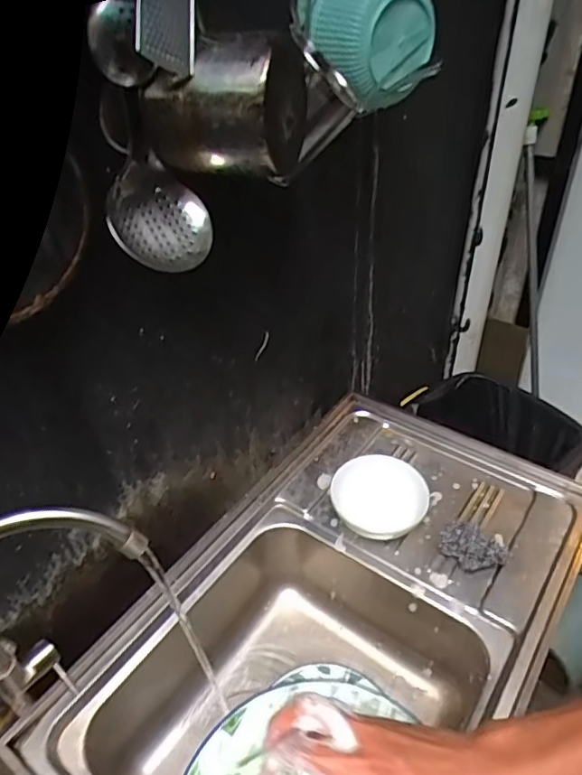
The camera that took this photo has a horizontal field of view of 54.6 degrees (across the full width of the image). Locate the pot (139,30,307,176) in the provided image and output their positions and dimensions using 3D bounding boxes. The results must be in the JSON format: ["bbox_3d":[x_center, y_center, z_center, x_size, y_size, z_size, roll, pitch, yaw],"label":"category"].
[{"bbox_3d":[-0.062,-0.263,0.519,0.135,0.107,0.097,4,40,9],"label":"pot"}]

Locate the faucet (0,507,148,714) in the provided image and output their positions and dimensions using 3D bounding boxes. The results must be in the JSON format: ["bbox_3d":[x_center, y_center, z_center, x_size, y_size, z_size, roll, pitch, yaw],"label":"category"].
[{"bbox_3d":[-0.211,0.197,0.504,0.173,0.240,0.047,-5,39,-3],"label":"faucet"}]

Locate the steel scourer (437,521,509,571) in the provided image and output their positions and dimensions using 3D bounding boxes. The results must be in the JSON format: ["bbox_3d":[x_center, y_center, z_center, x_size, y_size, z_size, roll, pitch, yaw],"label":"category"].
[{"bbox_3d":[0.264,0.230,0.811,0.095,0.042,0.063,11,41,16],"label":"steel scourer"}]

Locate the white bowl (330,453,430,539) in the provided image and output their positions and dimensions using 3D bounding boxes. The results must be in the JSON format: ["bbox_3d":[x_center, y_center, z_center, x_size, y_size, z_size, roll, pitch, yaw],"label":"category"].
[{"bbox_3d":[0.134,0.171,0.859,0.141,0.066,0.125,8,40,13],"label":"white bowl"}]

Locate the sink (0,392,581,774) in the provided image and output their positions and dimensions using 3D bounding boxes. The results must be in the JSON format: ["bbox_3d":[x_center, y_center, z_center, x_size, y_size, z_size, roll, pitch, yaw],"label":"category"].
[{"bbox_3d":[0.070,0.344,0.801,0.458,0.232,0.737,24,46,29],"label":"sink"}]

